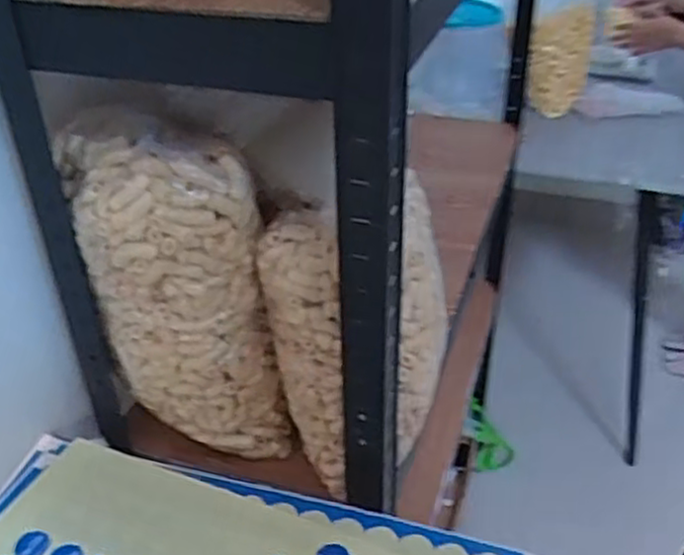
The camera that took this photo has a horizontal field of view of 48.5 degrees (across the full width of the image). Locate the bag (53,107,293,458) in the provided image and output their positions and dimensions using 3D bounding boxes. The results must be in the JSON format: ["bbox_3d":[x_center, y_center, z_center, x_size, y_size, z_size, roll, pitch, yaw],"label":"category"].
[{"bbox_3d":[-0.142,0.016,0.675,0.148,0.298,0.091,-9,35,-10],"label":"bag"}]

